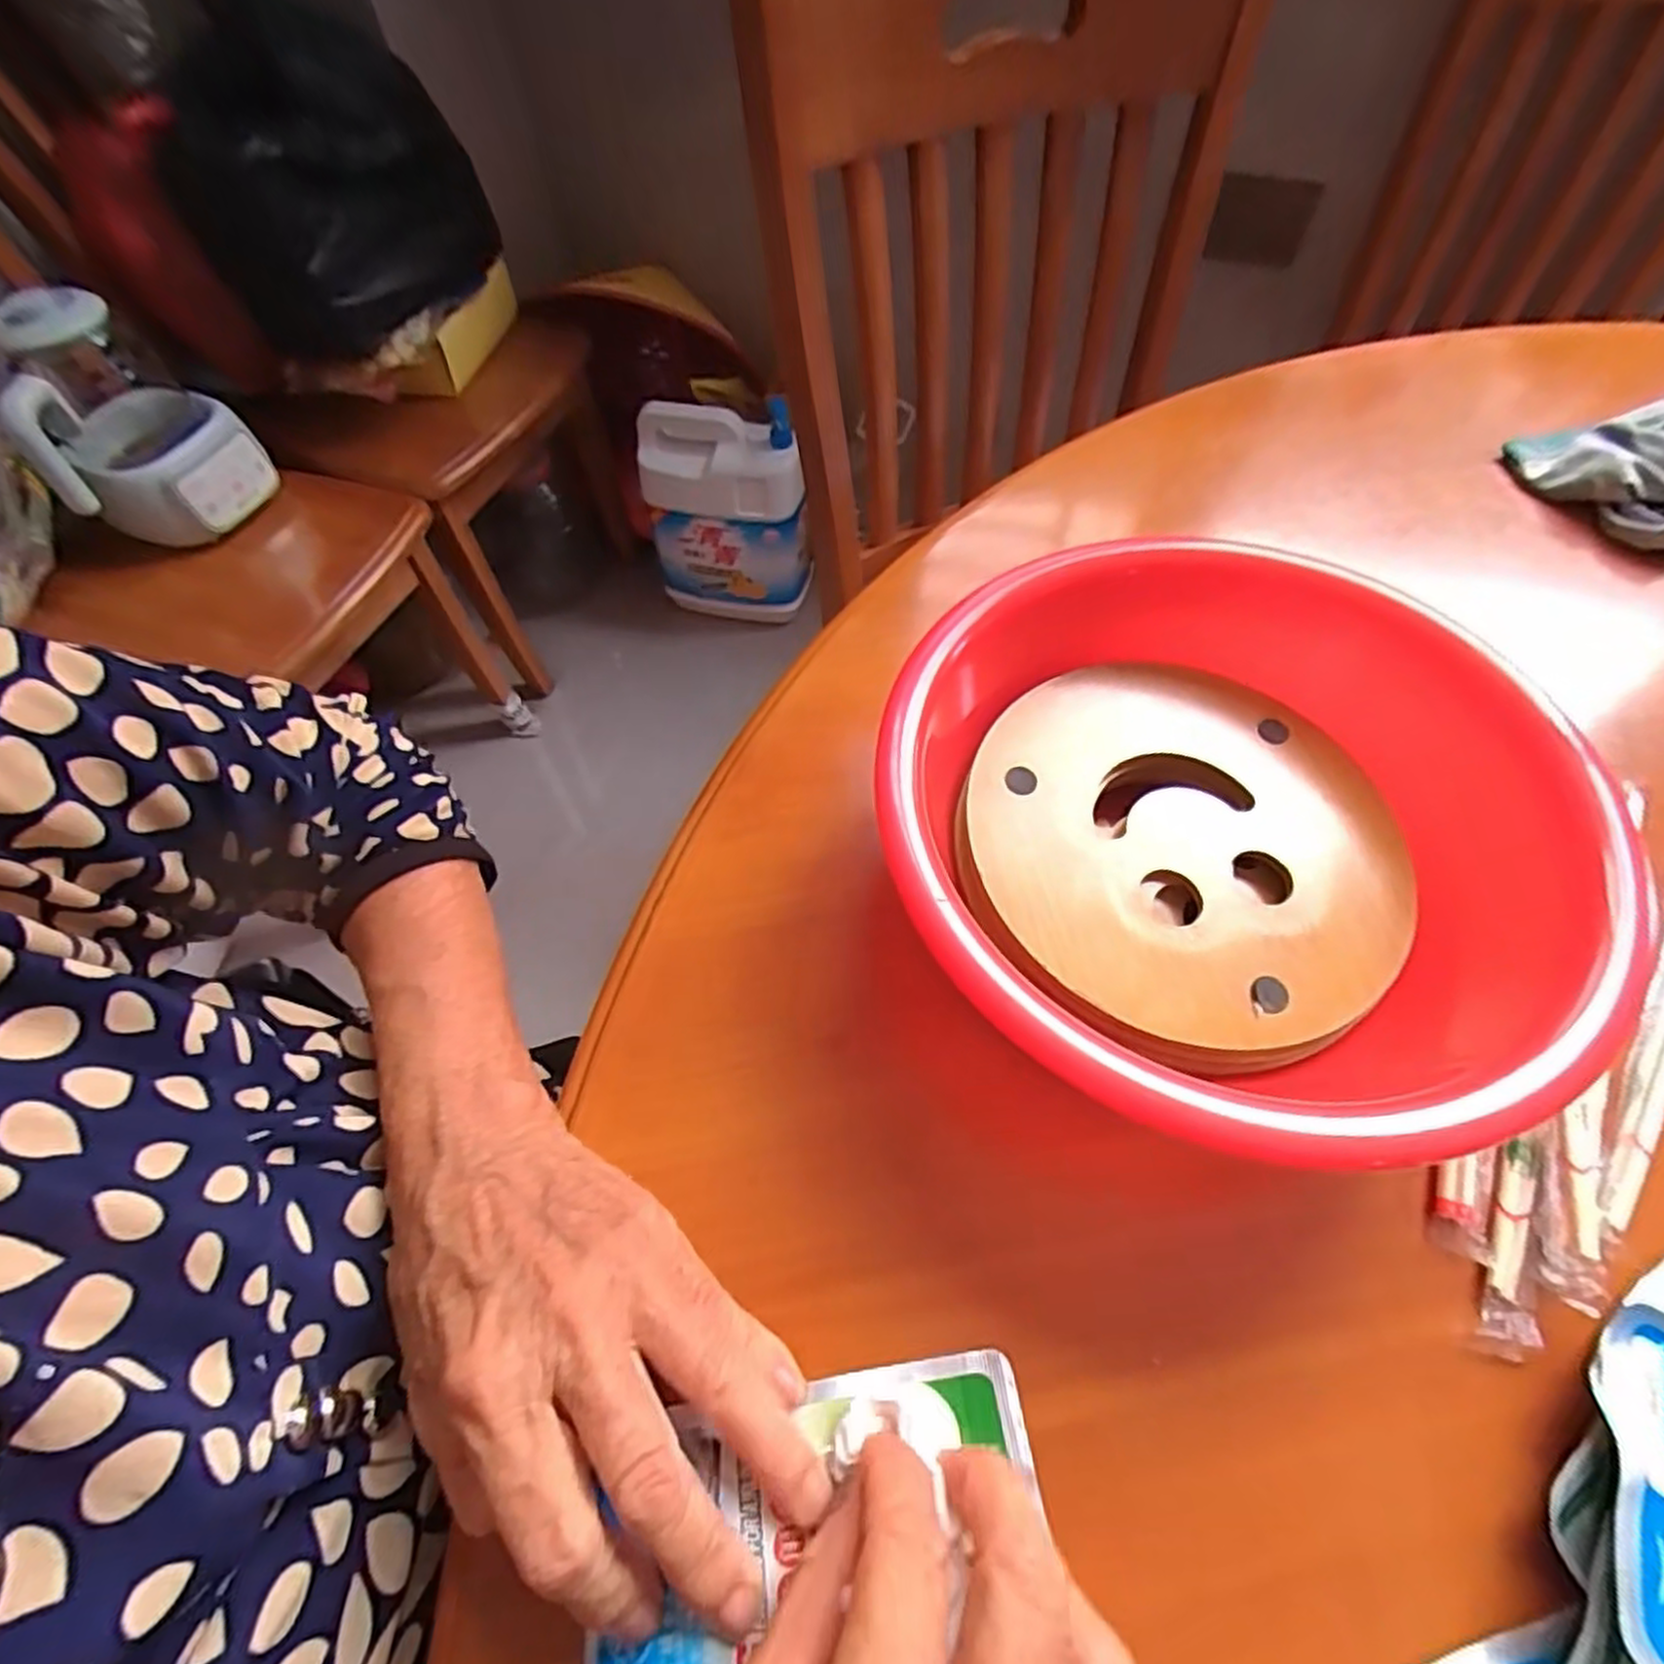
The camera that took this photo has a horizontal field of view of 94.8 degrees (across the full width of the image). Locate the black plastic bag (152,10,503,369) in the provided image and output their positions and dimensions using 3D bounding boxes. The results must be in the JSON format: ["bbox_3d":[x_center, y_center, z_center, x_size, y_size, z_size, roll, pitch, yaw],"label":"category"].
[{"bbox_3d":[-0.587,-0.757,0.907,0.320,0.253,0.183,-19,61,-10],"label":"black plastic bag"}]

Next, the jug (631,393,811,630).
[{"bbox_3d":[-0.175,-0.529,1.295,0.265,0.315,0.134,4,60,3],"label":"jug"}]

